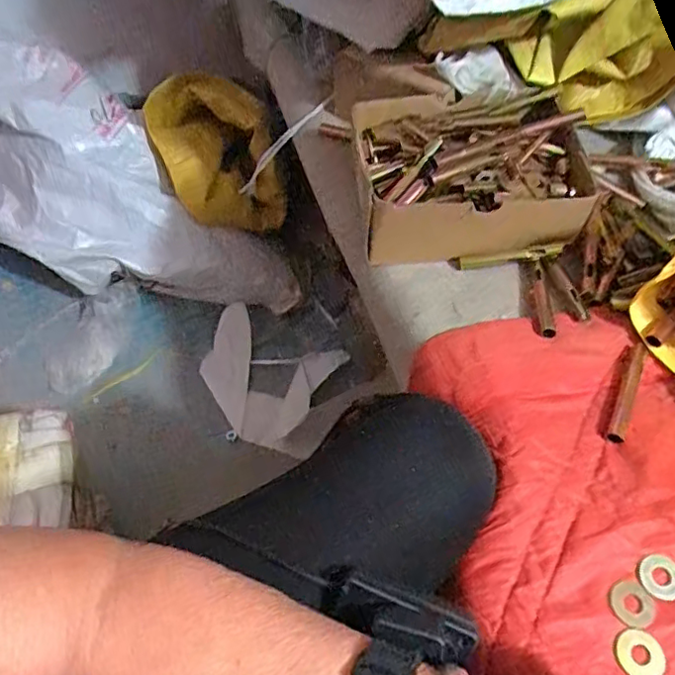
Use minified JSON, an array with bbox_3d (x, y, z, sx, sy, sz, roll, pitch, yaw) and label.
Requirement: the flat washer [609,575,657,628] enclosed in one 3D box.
[{"bbox_3d":[0.166,0.149,0.330,0.024,0.004,0.025,0,52,0],"label":"flat washer"}]

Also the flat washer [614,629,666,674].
[{"bbox_3d":[0.164,0.171,0.316,0.025,0.004,0.025,0,52,0],"label":"flat washer"}]

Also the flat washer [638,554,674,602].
[{"bbox_3d":[0.186,0.138,0.337,0.026,0.004,0.024,0,52,0],"label":"flat washer"}]

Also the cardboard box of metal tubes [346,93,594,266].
[{"bbox_3d":[0.114,-0.152,0.528,0.198,0.062,0.156,1,52,1],"label":"cardboard box of metal tubes"}]

